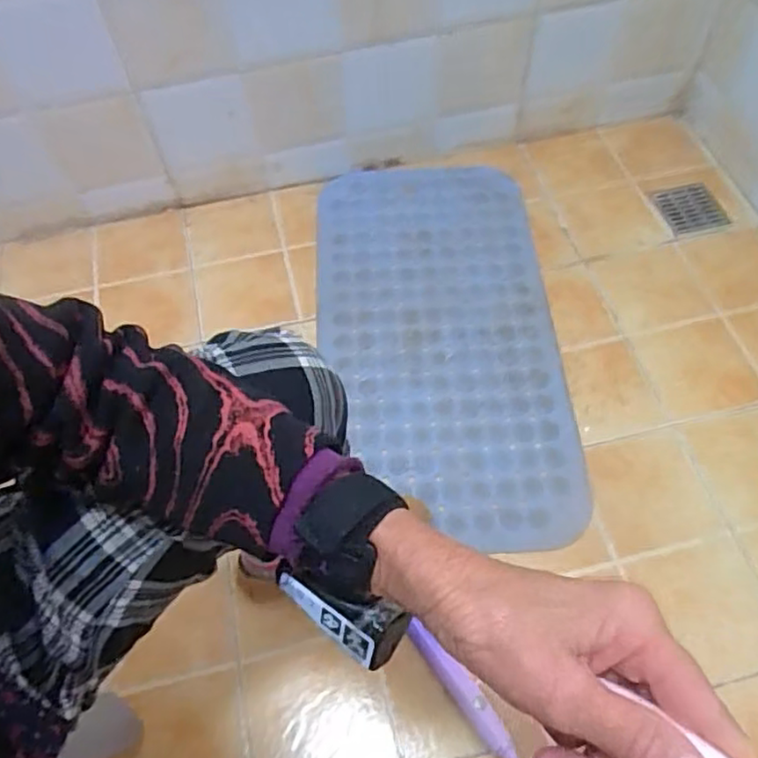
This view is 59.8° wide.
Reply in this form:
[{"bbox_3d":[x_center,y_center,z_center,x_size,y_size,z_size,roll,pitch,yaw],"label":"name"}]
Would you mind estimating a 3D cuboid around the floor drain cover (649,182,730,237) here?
[{"bbox_3d":[0.498,-0.272,1.058,0.097,0.005,0.091,-14,71,-1],"label":"floor drain cover"}]

